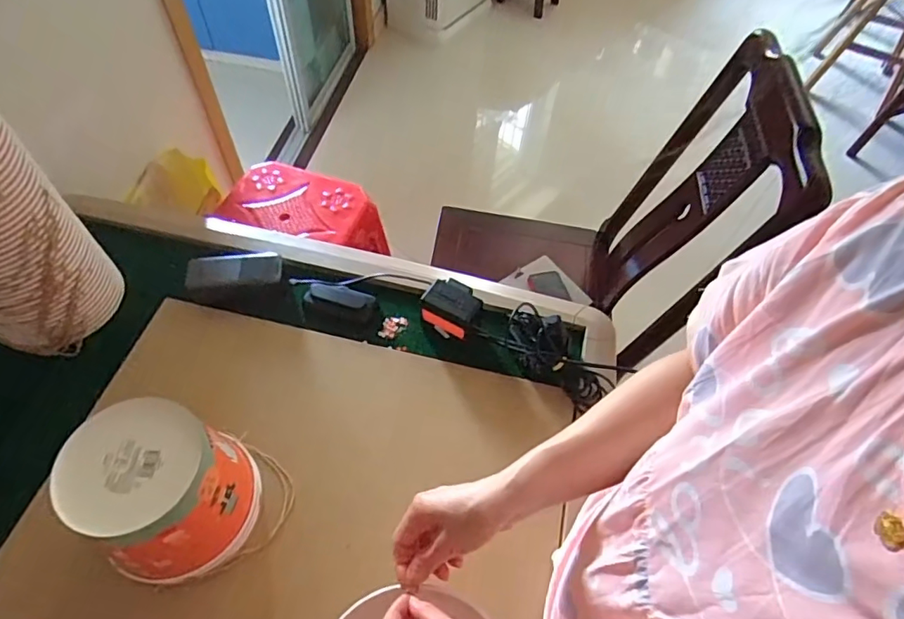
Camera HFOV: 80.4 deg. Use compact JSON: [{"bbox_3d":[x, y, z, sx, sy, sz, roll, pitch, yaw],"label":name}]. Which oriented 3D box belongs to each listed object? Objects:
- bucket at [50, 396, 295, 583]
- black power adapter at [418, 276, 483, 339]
[{"bbox_3d":[-0.276,0.181,0.548,0.170,0.156,0.143,-30,62,-21],"label":"bucket"},{"bbox_3d":[0.001,0.000,0.748,0.073,0.063,0.060,25,58,13],"label":"black power adapter"}]

